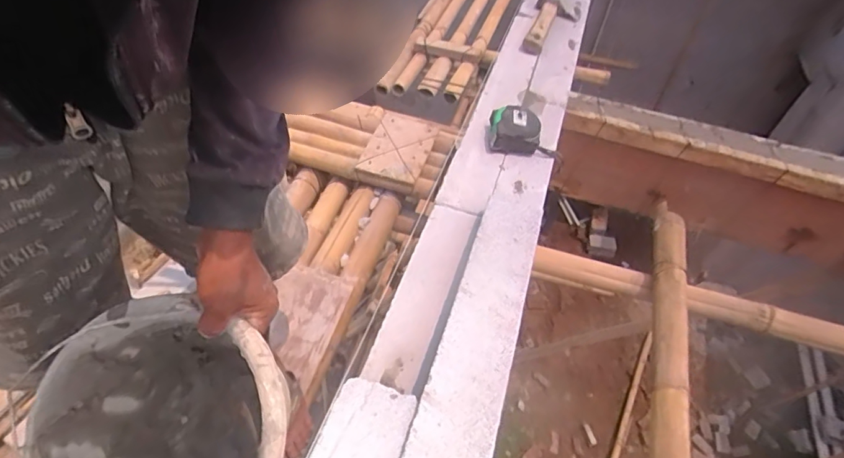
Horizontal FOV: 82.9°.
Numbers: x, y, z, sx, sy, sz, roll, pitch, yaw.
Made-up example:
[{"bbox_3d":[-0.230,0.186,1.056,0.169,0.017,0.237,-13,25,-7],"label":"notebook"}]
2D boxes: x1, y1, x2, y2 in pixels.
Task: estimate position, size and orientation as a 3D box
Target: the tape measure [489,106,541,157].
[{"bbox_3d":[0.148,-0.155,0.766,0.082,0.050,0.079,3,51,-3],"label":"tape measure"}]

